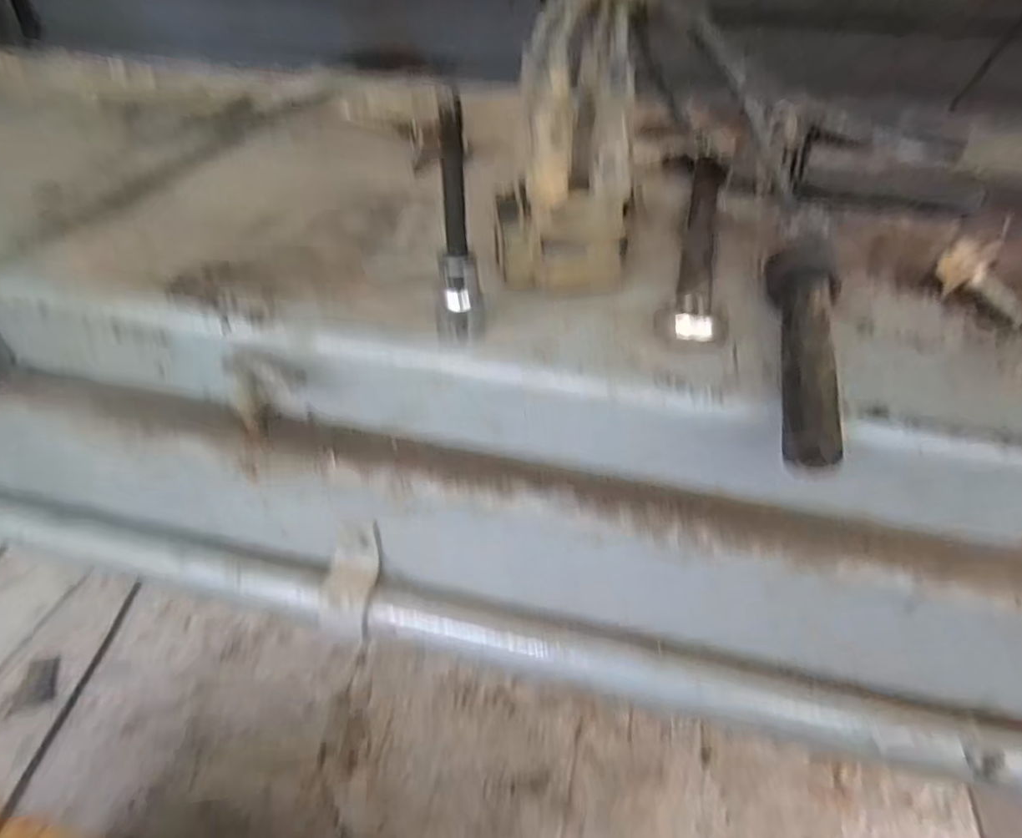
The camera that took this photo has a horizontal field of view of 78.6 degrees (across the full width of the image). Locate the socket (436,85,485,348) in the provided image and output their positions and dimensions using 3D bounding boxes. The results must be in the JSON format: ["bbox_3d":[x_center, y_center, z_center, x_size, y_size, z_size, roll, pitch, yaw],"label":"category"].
[{"bbox_3d":[-0.023,-0.074,0.252,0.016,0.102,0.020,26,47,25],"label":"socket"}]

